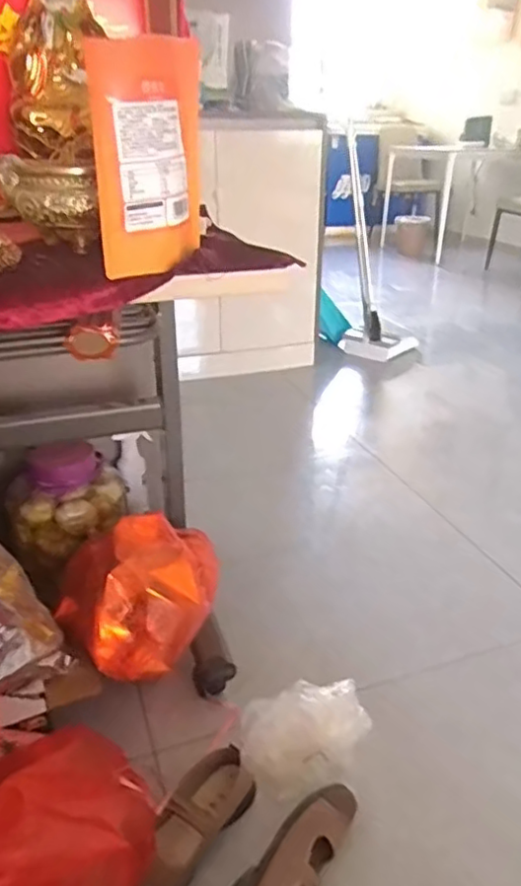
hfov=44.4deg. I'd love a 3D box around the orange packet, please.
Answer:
[{"bbox_3d":[-0.103,-0.273,0.623,0.018,0.204,0.134,24,40,33],"label":"orange packet"}]

